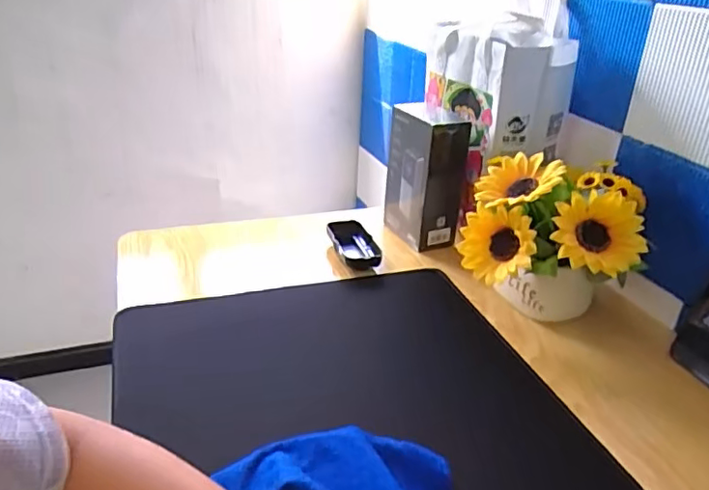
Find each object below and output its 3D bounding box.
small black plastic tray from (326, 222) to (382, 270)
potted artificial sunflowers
[{"bbox_3d":[0.000,0.001,0.786,0.060,0.024,0.117,-4,28,-12],"label":"small black plastic tray"},{"bbox_3d":[0.218,-0.001,0.651,0.176,0.162,0.124,18,31,28],"label":"potted artificial sunflowers"}]

